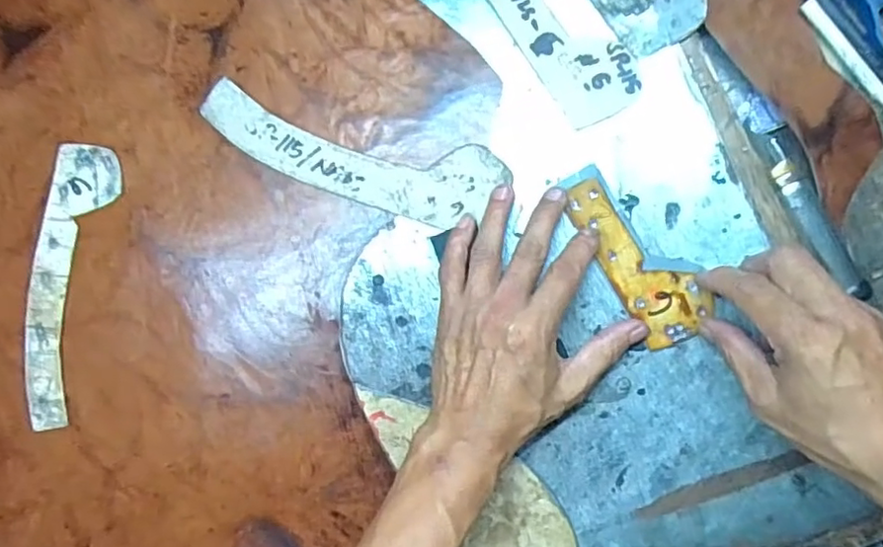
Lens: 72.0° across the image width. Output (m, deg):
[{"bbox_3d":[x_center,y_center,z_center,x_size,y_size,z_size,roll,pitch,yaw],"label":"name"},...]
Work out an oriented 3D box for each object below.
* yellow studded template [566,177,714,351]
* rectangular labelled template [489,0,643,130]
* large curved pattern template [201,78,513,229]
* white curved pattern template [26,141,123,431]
[{"bbox_3d":[0.124,-0.009,0.387,0.044,0.006,0.116,-36,86,3],"label":"yellow studded template"},{"bbox_3d":[0.077,-0.155,0.391,0.052,0.005,0.124,-34,89,3],"label":"rectangular labelled template"},{"bbox_3d":[-0.060,-0.078,0.403,0.202,0.004,0.054,17,92,3],"label":"large curved pattern template"},{"bbox_3d":[-0.263,0.009,0.421,0.045,0.004,0.196,14,92,3],"label":"white curved pattern template"}]

